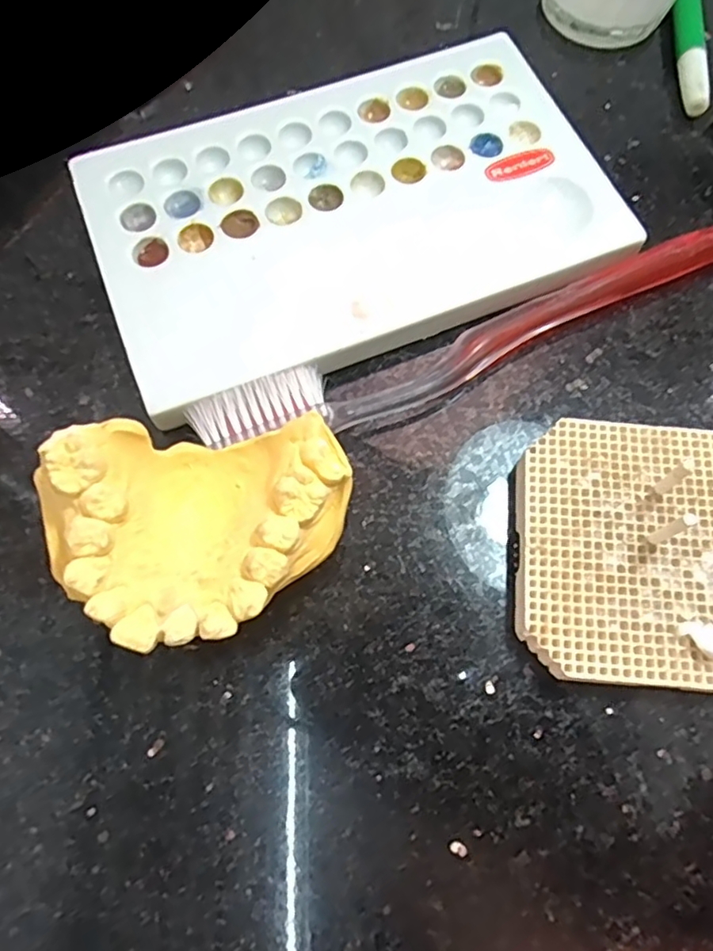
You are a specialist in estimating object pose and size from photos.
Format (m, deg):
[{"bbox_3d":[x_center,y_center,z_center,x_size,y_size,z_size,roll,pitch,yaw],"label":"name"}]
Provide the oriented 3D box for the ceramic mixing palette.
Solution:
[{"bbox_3d":[-0.002,-0.082,0.190,0.150,0.011,0.098,-23,74,-8],"label":"ceramic mixing palette"}]

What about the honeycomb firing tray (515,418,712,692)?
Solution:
[{"bbox_3d":[0.074,0.019,0.157,0.066,0.011,0.064,5,72,1],"label":"honeycomb firing tray"}]

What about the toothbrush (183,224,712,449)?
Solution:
[{"bbox_3d":[0.044,-0.041,0.177,0.182,0.012,0.018,-20,72,-8],"label":"toothbrush"}]

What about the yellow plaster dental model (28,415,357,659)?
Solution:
[{"bbox_3d":[-0.033,0.014,0.143,0.062,0.037,0.047,-7,72,-3],"label":"yellow plaster dental model"}]

